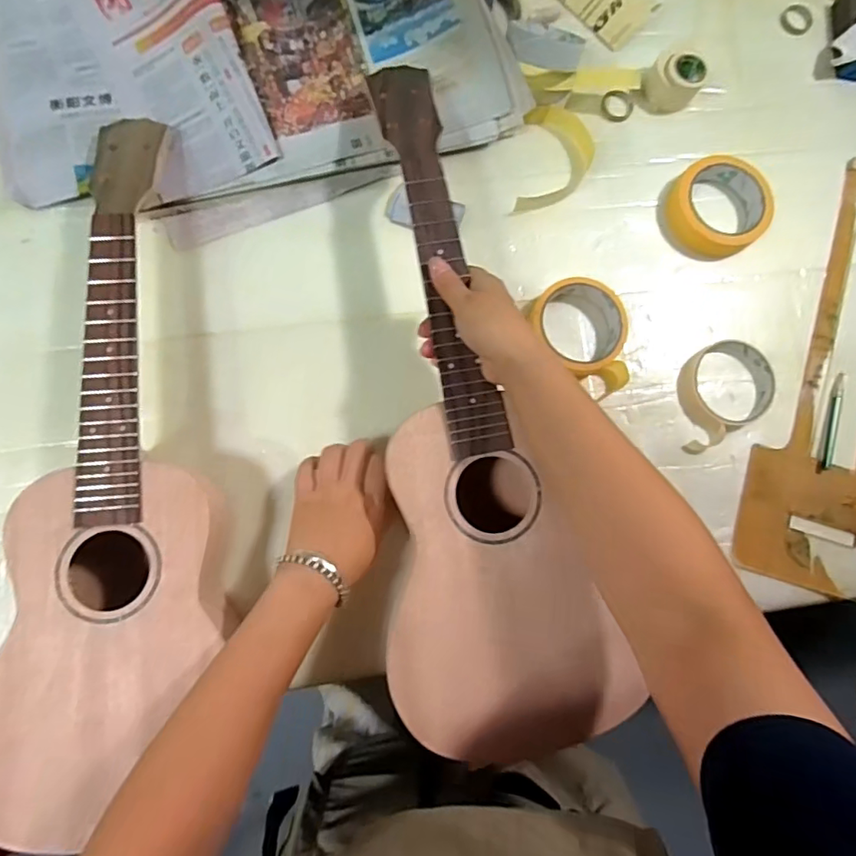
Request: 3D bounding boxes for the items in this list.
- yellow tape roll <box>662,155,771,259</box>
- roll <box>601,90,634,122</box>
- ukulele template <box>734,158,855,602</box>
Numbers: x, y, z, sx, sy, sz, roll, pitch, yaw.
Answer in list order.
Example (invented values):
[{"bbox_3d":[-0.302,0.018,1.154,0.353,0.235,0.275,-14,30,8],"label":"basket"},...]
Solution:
[{"bbox_3d":[0.296,-0.223,0.544,0.097,0.029,0.095,1,82,-4],"label":"yellow tape roll"},{"bbox_3d":[0.204,-0.345,0.576,0.033,0.009,0.031,1,82,-4],"label":"roll"},{"bbox_3d":[0.421,-0.068,0.545,0.159,0.011,0.456,13,81,-2],"label":"ukulele template"}]

